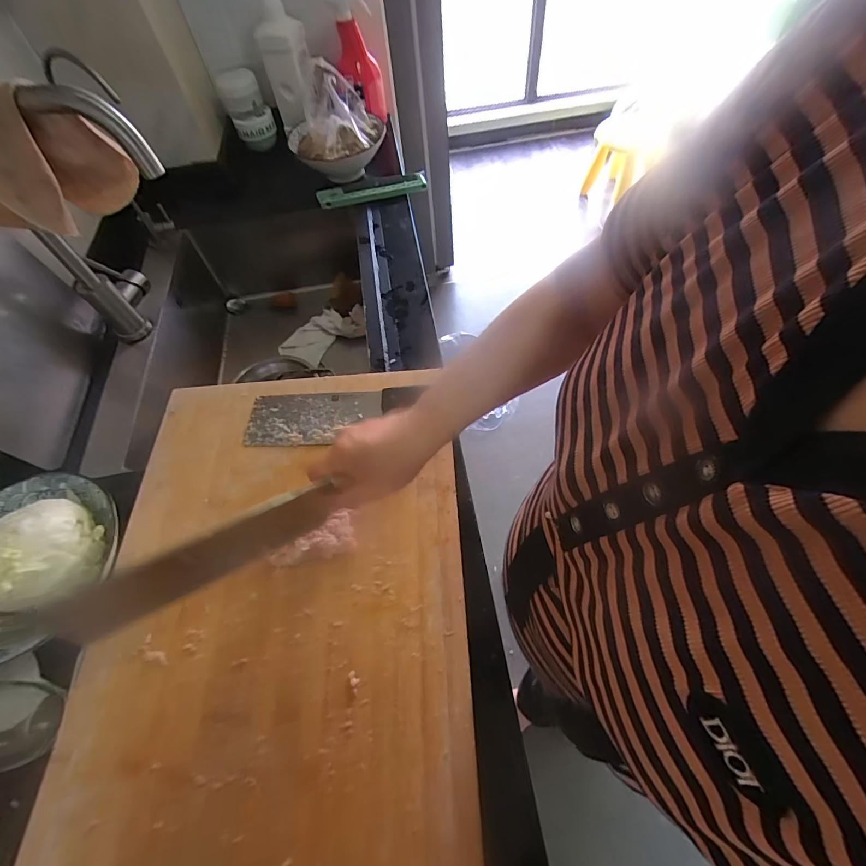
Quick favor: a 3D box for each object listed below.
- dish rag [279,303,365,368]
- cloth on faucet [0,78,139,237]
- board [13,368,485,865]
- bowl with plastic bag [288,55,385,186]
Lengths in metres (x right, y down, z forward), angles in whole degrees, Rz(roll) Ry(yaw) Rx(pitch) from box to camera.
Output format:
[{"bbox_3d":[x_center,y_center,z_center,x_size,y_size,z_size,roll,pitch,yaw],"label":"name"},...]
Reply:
[{"bbox_3d":[-0.227,-0.201,0.874,0.186,0.042,0.109,-28,62,-1],"label":"dish rag"},{"bbox_3d":[-0.440,-0.283,0.439,0.186,0.140,0.061,-26,61,-10],"label":"cloth on faucet"},{"bbox_3d":[-0.161,0.198,0.427,0.384,0.025,0.625,-3,60,-1],"label":"board"},{"bbox_3d":[-0.191,-0.612,0.822,0.173,0.152,0.190,-2,60,3],"label":"bowl with plastic bag"}]

